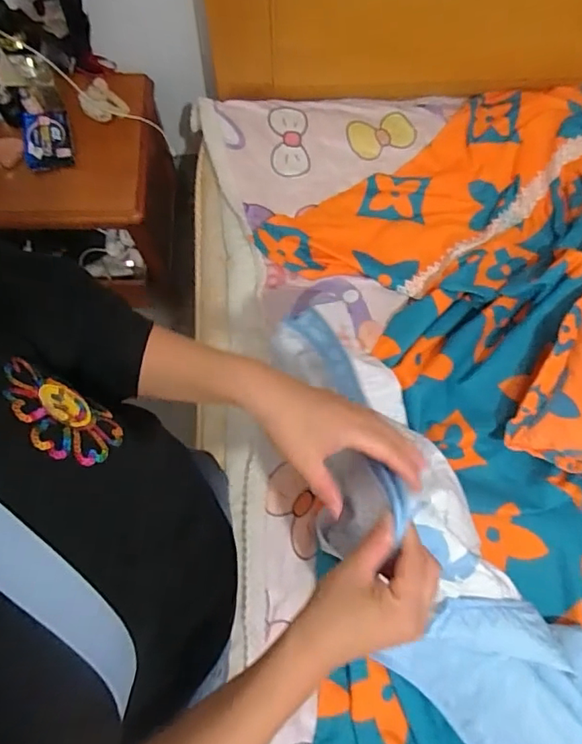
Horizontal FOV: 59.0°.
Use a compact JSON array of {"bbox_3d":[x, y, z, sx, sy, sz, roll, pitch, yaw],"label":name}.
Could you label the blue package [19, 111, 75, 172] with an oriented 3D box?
[{"bbox_3d":[-0.528,-0.498,1.108,0.098,0.029,0.121,-8,87,-2],"label":"blue package"}]

